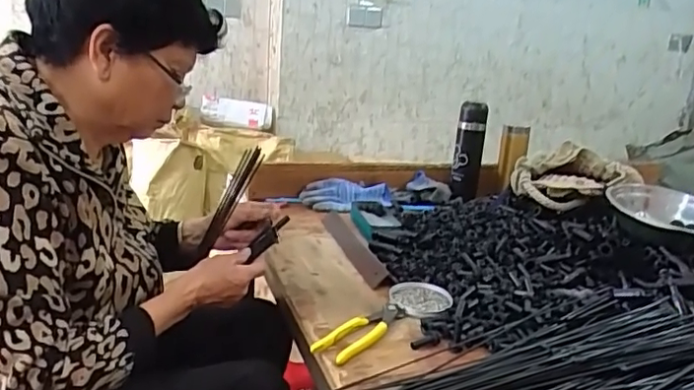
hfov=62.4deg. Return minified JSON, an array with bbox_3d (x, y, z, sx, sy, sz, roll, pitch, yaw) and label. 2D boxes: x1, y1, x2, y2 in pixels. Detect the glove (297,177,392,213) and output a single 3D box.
[{"bbox_3d":[0.002,-0.006,1.244,0.198,0.038,0.072,-2,20,-17],"label":"glove"}]

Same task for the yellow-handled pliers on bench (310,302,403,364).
[{"bbox_3d":[0.020,0.173,0.738,0.049,0.012,0.157,16,22,32],"label":"yellow-handled pliers on bench"}]

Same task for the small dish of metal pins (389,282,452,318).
[{"bbox_3d":[0.107,0.152,0.833,0.086,0.009,0.102,2,19,-6],"label":"small dish of metal pins"}]

